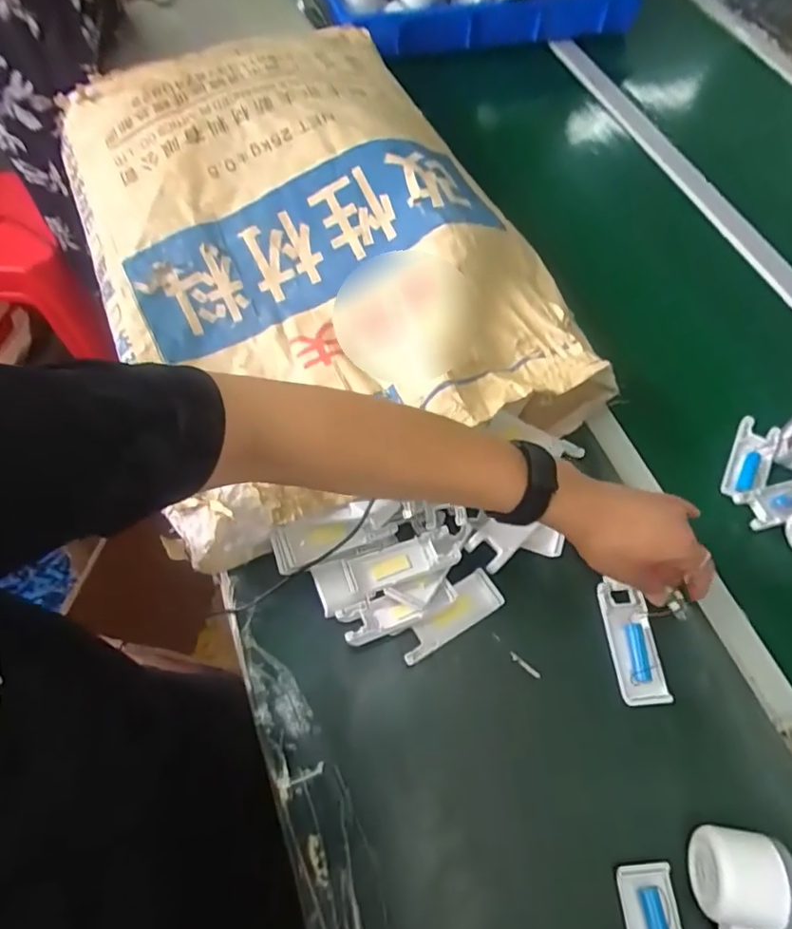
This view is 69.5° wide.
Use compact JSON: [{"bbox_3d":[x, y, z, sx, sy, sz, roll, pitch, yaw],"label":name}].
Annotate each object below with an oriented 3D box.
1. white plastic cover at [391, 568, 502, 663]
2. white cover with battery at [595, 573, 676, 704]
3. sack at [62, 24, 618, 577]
[{"bbox_3d":[0.048,0.136,0.512,0.102,0.013,0.037,-30,67,-17],"label":"white plastic cover"},{"bbox_3d":[0.209,0.156,0.503,0.043,0.010,0.102,-3,62,-4],"label":"white cover with battery"},{"bbox_3d":[-0.114,-0.271,0.657,0.432,0.110,0.663,-22,65,-14],"label":"sack"}]

